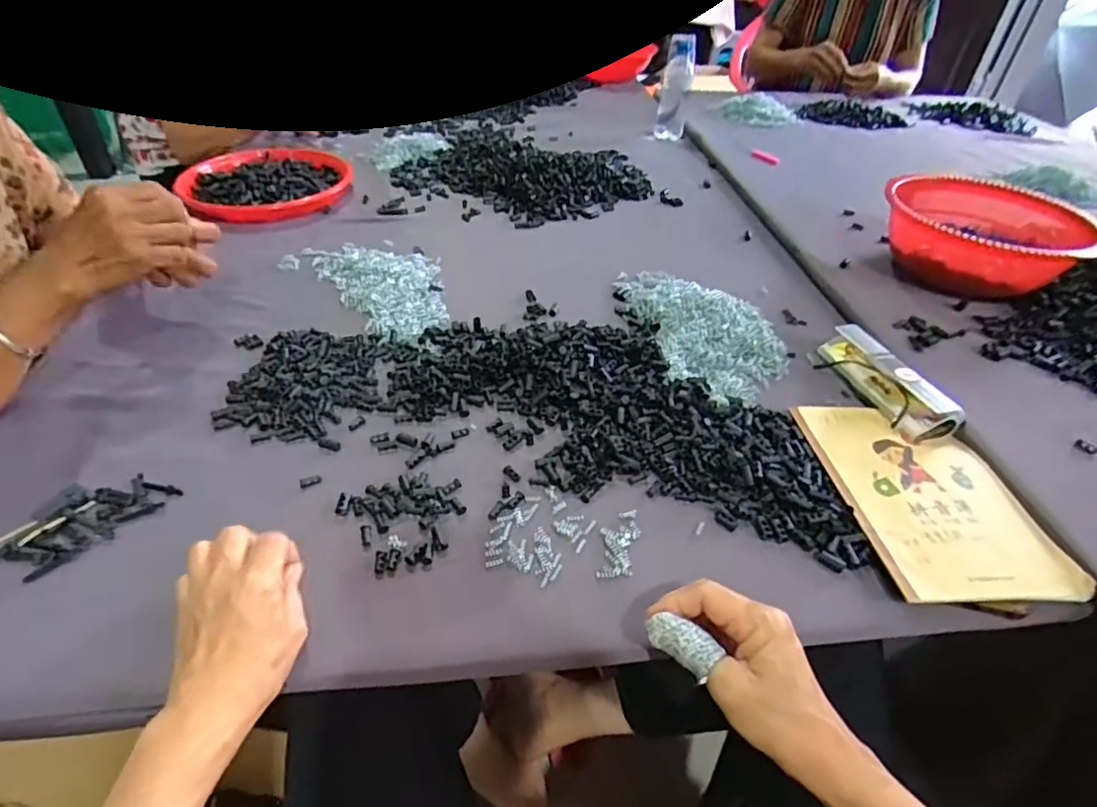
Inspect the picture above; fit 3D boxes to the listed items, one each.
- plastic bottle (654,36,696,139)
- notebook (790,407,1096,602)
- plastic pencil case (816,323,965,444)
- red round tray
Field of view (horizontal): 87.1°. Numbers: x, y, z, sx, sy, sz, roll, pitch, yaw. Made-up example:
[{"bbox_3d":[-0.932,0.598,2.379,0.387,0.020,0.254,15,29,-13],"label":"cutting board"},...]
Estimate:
[{"bbox_3d":[0.259,-0.640,1.181,0.058,0.187,0.071,9,42,7],"label":"plastic bottle"},{"bbox_3d":[0.312,0.070,0.481,0.142,0.006,0.198,-2,40,-5],"label":"notebook"},{"bbox_3d":[0.330,-0.029,0.572,0.046,0.034,0.156,-8,41,-11],"label":"plastic pencil case"},{"bbox_3d":[-0.453,-0.361,0.932,0.246,0.037,0.246,1,40,-1],"label":"red round tray"}]

